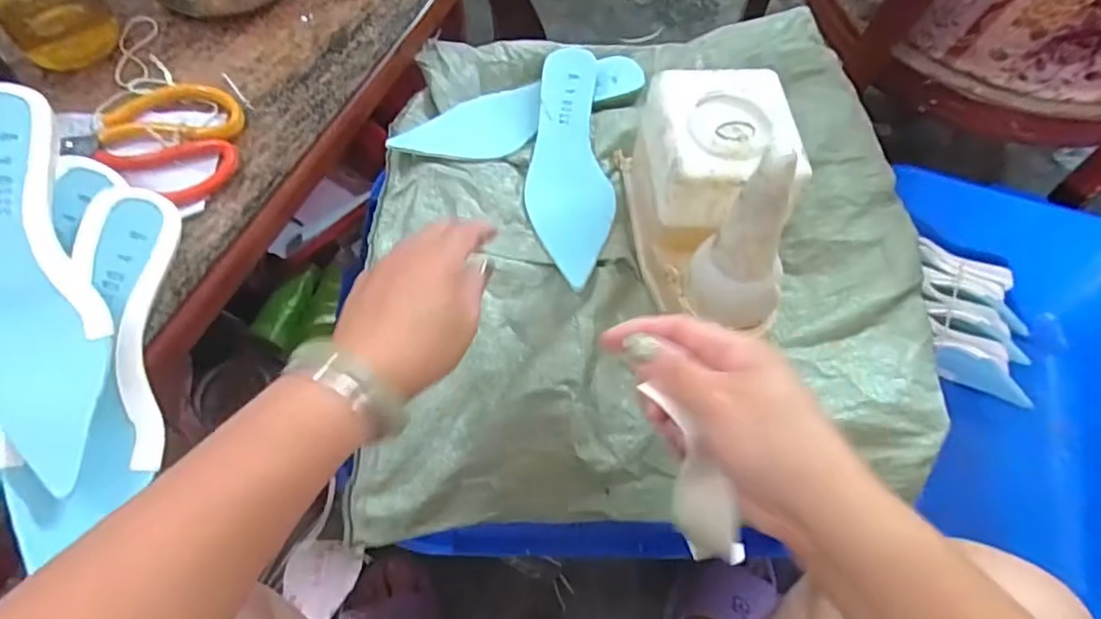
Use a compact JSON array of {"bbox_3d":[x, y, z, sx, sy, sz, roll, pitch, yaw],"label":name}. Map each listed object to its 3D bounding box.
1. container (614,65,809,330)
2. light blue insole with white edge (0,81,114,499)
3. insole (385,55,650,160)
[{"bbox_3d":[0.122,-0.092,0.457,0.120,0.148,0.199,9,63,1],"label":"container"},{"bbox_3d":[-0.316,-0.019,0.372,0.070,0.022,0.251,-17,79,-11],"label":"light blue insole with white edge"},{"bbox_3d":[-0.023,-0.189,0.582,0.252,0.027,0.067,-20,66,-12],"label":"insole"}]

